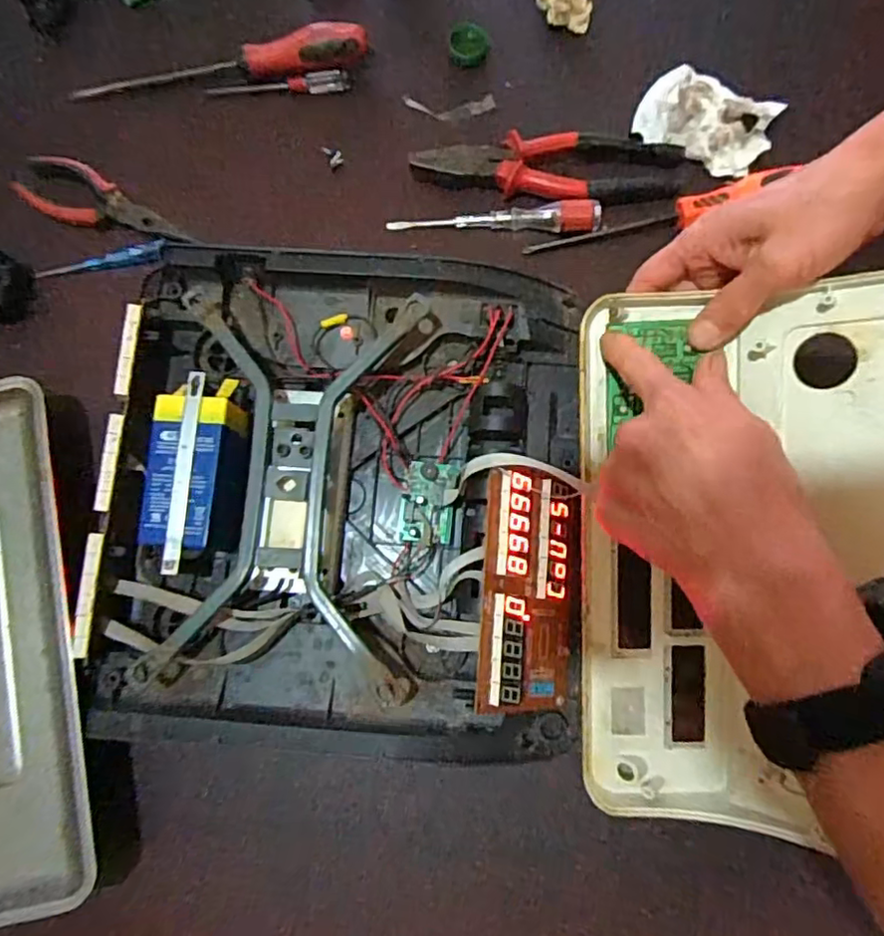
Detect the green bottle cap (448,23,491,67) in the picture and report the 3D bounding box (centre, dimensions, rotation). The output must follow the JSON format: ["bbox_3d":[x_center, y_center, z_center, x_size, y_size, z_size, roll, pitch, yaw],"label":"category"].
[{"bbox_3d":[0.022,-0.357,0.532,0.034,0.015,0.031,0,79,1],"label":"green bottle cap"}]

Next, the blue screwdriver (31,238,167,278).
[{"bbox_3d":[-0.273,-0.167,0.500,0.107,0.021,0.012,-6,79,0],"label":"blue screwdriver"}]

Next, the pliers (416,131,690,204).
[{"bbox_3d":[0.086,-0.238,0.496,0.209,0.018,0.052,0,79,1],"label":"pliers"}]

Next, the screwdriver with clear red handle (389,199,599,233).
[{"bbox_3d":[0.041,-0.199,0.492,0.164,0.019,0.018,3,79,2],"label":"screwdriver with clear red handle"}]

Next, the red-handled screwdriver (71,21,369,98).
[{"bbox_3d":[-0.185,-0.335,0.517,0.249,0.032,0.025,-4,79,0],"label":"red-handled screwdriver"}]

